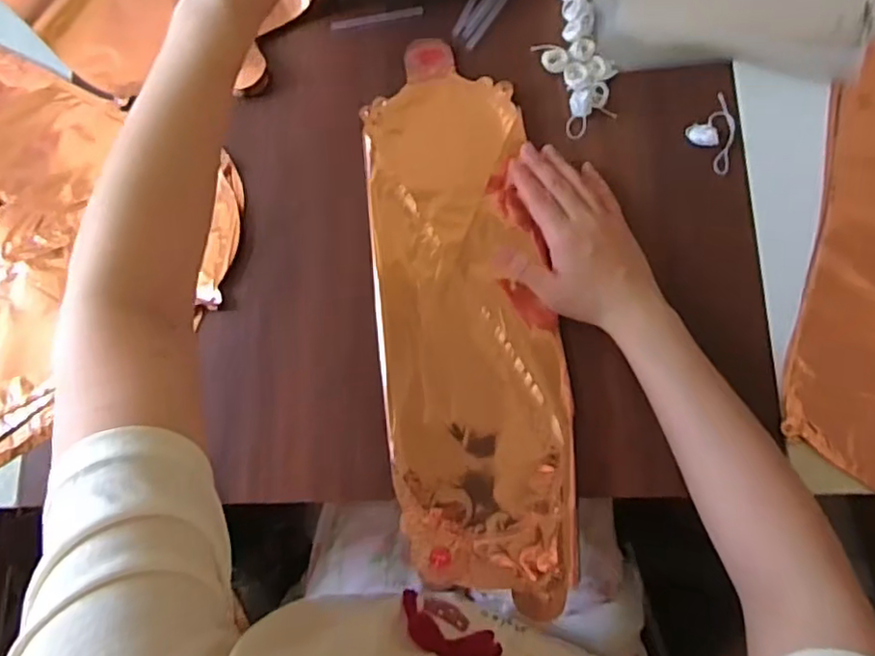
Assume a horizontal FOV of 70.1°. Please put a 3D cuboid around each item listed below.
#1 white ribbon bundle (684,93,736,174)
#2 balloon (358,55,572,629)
[{"bbox_3d":[0.225,-0.163,0.508,0.038,0.009,0.073,15,78,5],"label":"white ribbon bundle"},{"bbox_3d":[0.020,-0.017,0.481,0.131,0.013,0.430,-8,78,-1],"label":"balloon"}]

